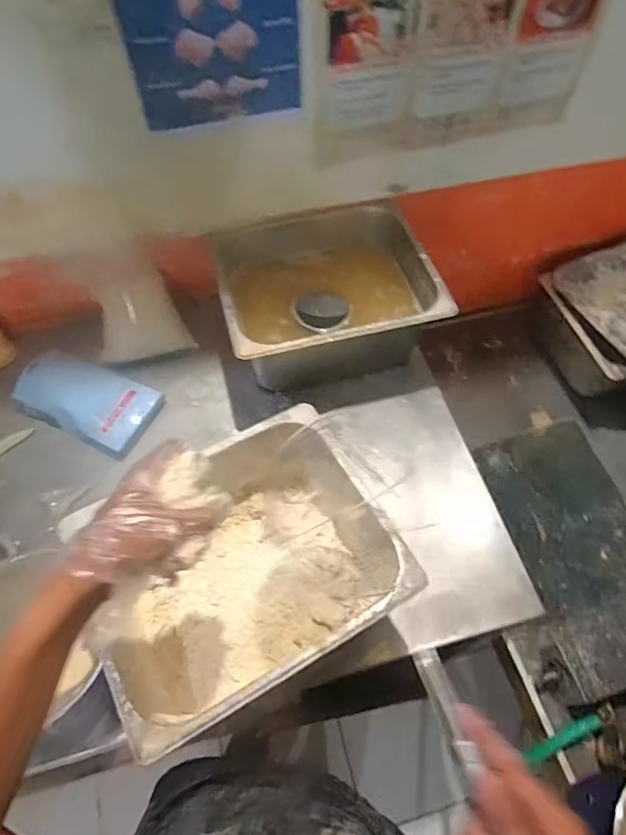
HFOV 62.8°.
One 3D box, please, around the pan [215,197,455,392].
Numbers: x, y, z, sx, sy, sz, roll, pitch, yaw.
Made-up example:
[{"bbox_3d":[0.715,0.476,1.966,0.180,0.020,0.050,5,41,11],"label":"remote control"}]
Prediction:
[{"bbox_3d":[0.021,-0.189,0.833,0.315,0.142,0.254,-12,60,-7],"label":"pan"}]

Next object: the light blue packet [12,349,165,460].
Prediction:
[{"bbox_3d":[-0.353,-0.028,0.808,0.211,0.046,0.122,24,62,13],"label":"light blue packet"}]

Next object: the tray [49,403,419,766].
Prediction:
[{"bbox_3d":[-0.077,0.178,0.614,0.322,0.141,0.261,-26,63,-15],"label":"tray"}]

